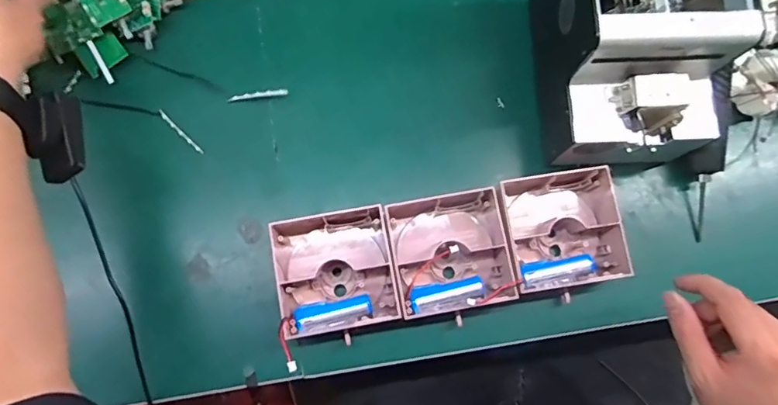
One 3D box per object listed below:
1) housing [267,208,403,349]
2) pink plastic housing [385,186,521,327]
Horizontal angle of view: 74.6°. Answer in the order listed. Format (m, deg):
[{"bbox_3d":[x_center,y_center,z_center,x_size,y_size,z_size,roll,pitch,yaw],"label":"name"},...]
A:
[{"bbox_3d":[-0.049,0.062,0.461,0.105,0.048,0.108,-10,77,-3],"label":"housing"},{"bbox_3d":[0.055,0.048,0.466,0.101,0.051,0.101,-9,77,-3],"label":"pink plastic housing"}]

